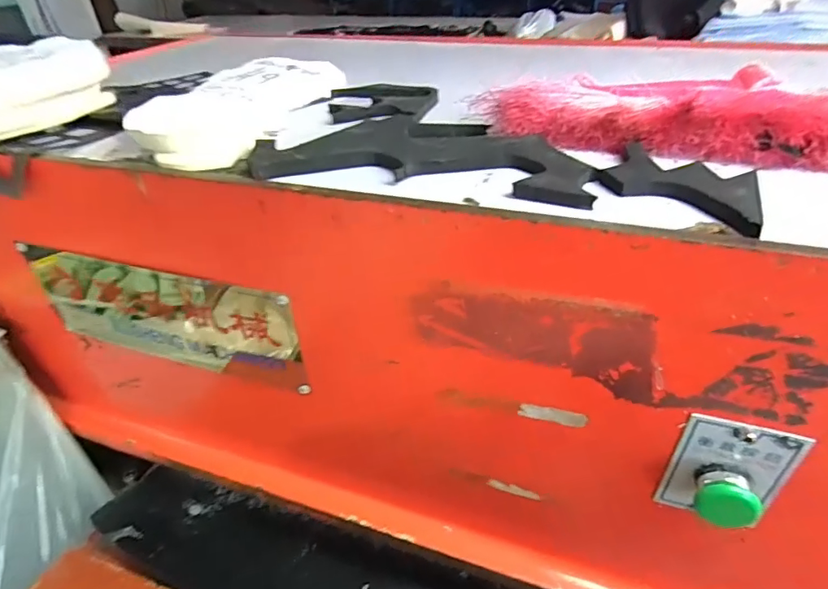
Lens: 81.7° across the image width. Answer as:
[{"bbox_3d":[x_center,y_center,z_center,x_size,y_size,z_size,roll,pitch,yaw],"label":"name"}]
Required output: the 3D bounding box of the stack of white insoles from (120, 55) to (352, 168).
[{"bbox_3d":[-0.144,-0.173,0.426,0.091,0.038,0.260,7,38,8],"label":"stack of white insoles"}]

